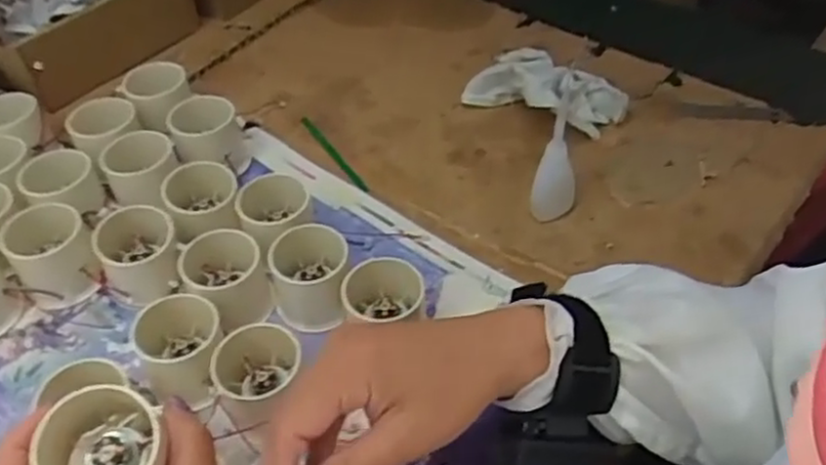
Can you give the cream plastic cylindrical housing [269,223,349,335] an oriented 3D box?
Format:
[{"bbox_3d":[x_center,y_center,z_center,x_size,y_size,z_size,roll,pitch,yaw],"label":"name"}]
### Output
[{"bbox_3d":[-0.071,0.032,0.496,0.050,0.053,0.050,-1,46,1],"label":"cream plastic cylindrical housing"}]

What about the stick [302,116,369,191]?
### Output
[{"bbox_3d":[-0.068,-0.070,0.615,0.009,0.007,0.111,-26,51,-21],"label":"stick"}]

